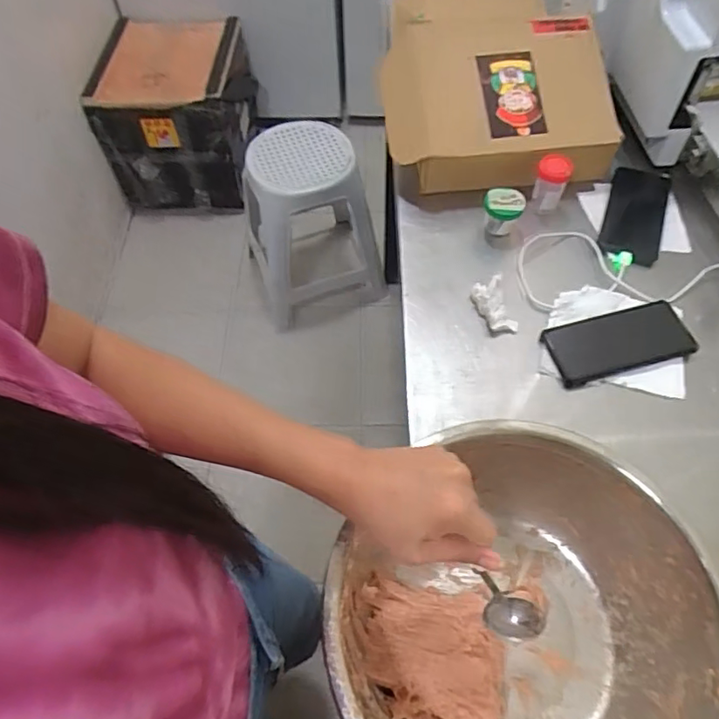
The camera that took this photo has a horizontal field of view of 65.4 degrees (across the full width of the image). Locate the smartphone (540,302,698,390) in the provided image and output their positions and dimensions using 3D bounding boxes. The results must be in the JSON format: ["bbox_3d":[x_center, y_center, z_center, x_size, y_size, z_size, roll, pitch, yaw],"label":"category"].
[{"bbox_3d":[0.305,-0.019,0.660,0.160,0.006,0.078,-13,65,-4],"label":"smartphone"}]

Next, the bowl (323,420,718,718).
[{"bbox_3d":[0.126,0.219,0.452,0.278,0.129,0.256,-1,57,2],"label":"bowl"}]

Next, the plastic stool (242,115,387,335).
[{"bbox_3d":[-0.142,-0.393,1.575,0.334,0.478,0.326,-18,58,-9],"label":"plastic stool"}]

